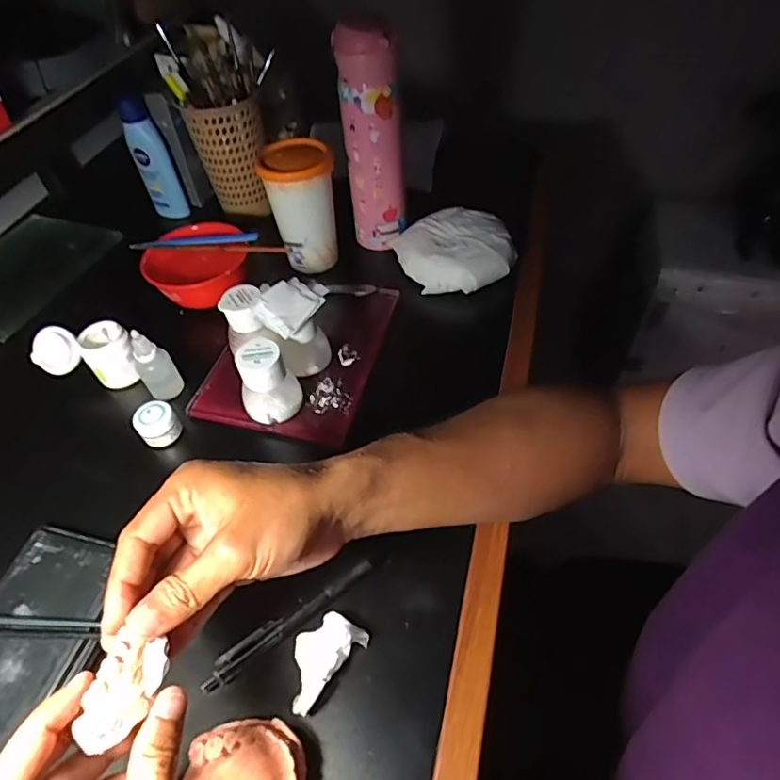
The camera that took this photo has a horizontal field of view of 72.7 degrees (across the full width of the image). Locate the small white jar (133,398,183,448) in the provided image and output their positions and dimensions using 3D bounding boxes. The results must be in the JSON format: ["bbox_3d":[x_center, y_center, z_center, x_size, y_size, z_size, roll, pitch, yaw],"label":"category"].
[{"bbox_3d":[-0.202,0.031,0.463,0.032,0.034,0.031,-3,49,3],"label":"small white jar"}]

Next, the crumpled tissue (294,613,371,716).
[{"bbox_3d":[-0.045,0.171,0.338,0.032,0.017,0.058,32,59,28],"label":"crumpled tissue"}]

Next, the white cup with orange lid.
[{"bbox_3d":[-0.092,-0.203,0.579,0.070,0.125,0.085,-8,49,-2],"label":"white cup with orange lid"}]

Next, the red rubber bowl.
[{"bbox_3d":[-0.207,-0.132,0.567,0.107,0.050,0.093,-4,49,1],"label":"red rubber bowl"}]

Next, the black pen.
[{"bbox_3d":[-0.068,0.155,0.358,0.126,0.008,0.014,-32,54,-21],"label":"black pen"}]

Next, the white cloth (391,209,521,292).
[{"bbox_3d":[0.071,-0.154,0.580,0.107,0.036,0.112,-28,53,-18],"label":"white cloth"}]

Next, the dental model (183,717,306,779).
[{"bbox_3d":[-0.077,0.217,0.296,0.066,0.029,0.057,27,57,25],"label":"dental model"}]

